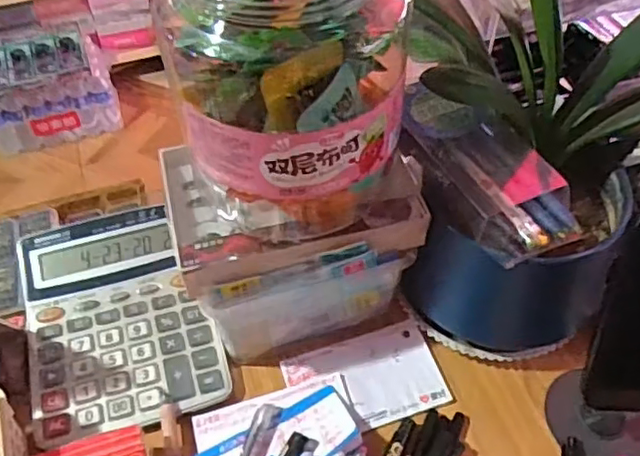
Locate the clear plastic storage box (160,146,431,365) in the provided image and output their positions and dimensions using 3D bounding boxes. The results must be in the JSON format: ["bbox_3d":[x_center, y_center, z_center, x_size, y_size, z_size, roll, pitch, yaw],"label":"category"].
[{"bbox_3d":[-0.020,0.012,0.534,0.185,0.142,0.127,-14,51,-11],"label":"clear plastic storage box"}]

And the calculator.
[{"bbox_3d":[-0.175,0.075,0.549,0.152,0.037,0.191,-14,51,-11],"label":"calculator"}]

